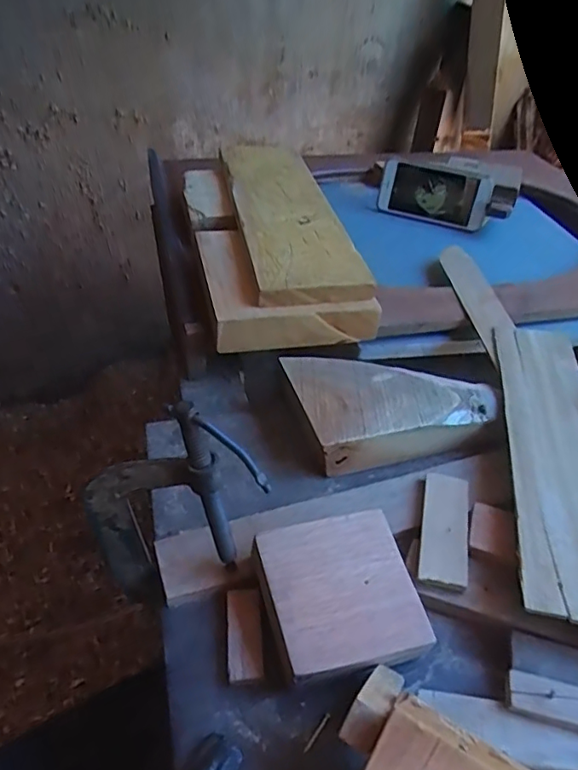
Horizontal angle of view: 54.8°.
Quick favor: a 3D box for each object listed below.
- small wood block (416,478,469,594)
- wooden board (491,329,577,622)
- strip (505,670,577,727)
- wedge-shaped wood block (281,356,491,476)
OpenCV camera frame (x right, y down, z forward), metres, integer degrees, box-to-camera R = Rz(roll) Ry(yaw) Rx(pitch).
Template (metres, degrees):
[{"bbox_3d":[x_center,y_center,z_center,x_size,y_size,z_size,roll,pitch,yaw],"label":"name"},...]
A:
[{"bbox_3d":[0.112,0.102,0.402,0.033,0.012,0.097,11,45,8],"label":"small wood block"},{"bbox_3d":[0.211,0.044,0.444,0.073,0.005,0.313,10,39,8],"label":"wooden board"},{"bbox_3d":[0.156,0.177,0.310,0.068,0.004,0.021,12,45,9],"label":"strip"},{"bbox_3d":[0.087,0.013,0.491,0.179,0.040,0.111,-11,46,-14],"label":"wedge-shaped wood block"}]

